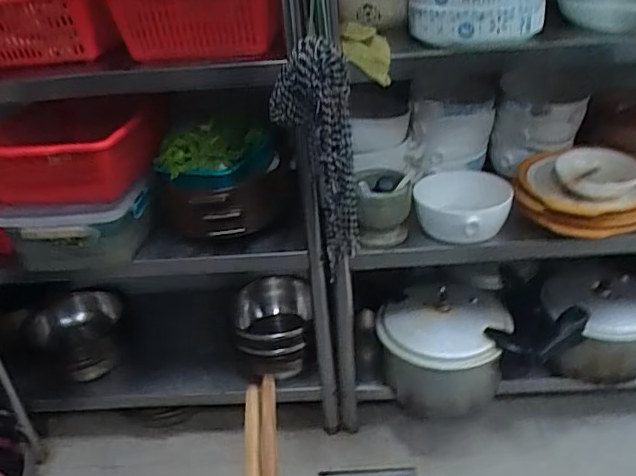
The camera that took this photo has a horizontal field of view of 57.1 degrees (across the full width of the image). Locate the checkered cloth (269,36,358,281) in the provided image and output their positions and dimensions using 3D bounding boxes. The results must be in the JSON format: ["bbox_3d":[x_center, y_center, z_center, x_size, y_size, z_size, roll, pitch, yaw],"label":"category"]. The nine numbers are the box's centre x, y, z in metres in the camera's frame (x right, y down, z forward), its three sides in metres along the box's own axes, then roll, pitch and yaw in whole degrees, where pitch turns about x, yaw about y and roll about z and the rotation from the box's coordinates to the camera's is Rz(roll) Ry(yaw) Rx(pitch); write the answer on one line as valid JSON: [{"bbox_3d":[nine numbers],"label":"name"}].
[{"bbox_3d":[-0.006,-0.157,1.140,0.142,0.434,0.093,-7,31,-3],"label":"checkered cloth"}]

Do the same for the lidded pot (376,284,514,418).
[{"bbox_3d":[0.311,0.275,1.471,0.311,0.210,0.266,-5,31,1],"label":"lidded pot"}]

